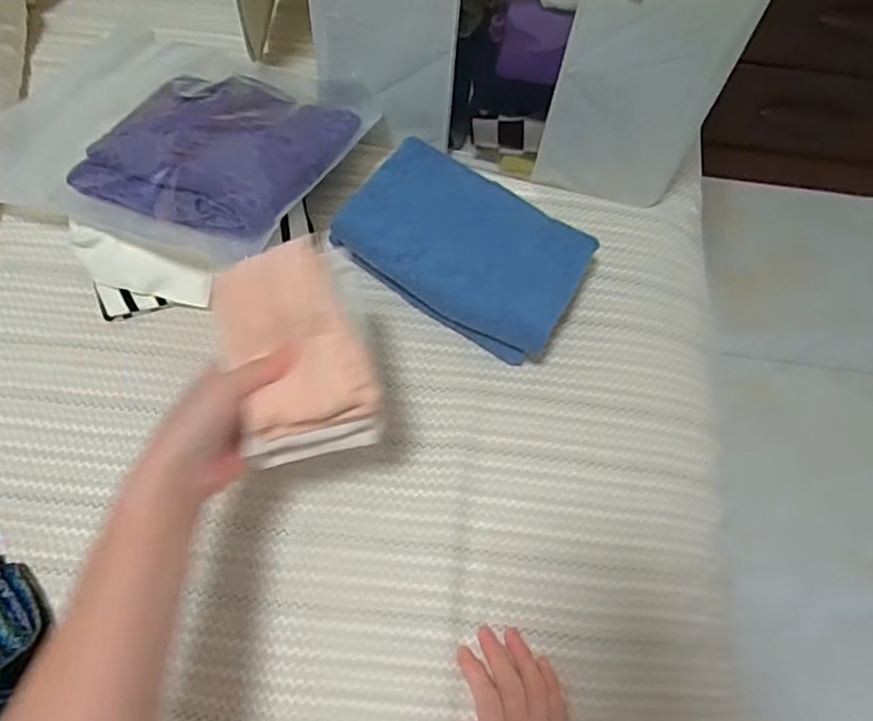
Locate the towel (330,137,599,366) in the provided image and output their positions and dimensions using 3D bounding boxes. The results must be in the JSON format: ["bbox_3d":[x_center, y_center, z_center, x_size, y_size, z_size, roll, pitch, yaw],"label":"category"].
[{"bbox_3d":[0.029,-0.106,0.616,0.228,0.059,0.155,33,69,11],"label":"towel"}]

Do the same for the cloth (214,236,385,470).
[{"bbox_3d":[-0.100,-0.003,0.438,0.120,0.043,0.144,-18,81,3],"label":"cloth"}]

